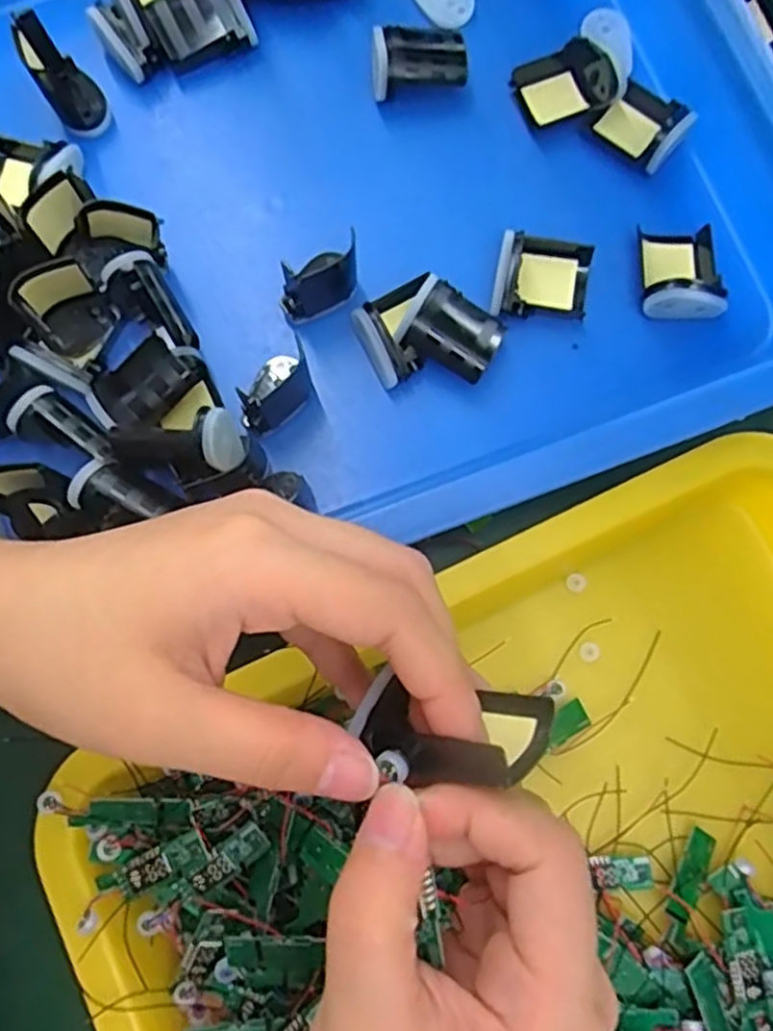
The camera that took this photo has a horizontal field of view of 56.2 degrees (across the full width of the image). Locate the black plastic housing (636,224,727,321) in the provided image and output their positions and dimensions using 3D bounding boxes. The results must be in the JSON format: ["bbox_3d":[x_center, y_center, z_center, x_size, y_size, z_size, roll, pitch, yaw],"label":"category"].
[{"bbox_3d":[0.129,-0.108,0.317,0.036,0.023,0.041,2,79,0],"label":"black plastic housing"}]

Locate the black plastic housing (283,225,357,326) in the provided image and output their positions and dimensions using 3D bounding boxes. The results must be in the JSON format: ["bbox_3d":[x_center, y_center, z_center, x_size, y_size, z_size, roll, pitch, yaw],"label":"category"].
[{"bbox_3d":[-0.028,-0.100,0.313,0.036,0.030,0.018,-22,80,-4],"label":"black plastic housing"}]

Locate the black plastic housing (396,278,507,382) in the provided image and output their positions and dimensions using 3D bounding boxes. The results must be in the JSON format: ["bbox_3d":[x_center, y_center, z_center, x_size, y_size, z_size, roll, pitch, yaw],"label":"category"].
[{"bbox_3d":[0.029,-0.077,0.310,0.039,0.029,0.035,29,81,5],"label":"black plastic housing"}]

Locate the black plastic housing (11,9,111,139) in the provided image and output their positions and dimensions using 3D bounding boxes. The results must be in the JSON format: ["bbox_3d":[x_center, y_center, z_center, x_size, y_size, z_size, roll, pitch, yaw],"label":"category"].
[{"bbox_3d":[-0.143,-0.194,0.323,0.023,0.044,0.033,-27,80,-5],"label":"black plastic housing"}]

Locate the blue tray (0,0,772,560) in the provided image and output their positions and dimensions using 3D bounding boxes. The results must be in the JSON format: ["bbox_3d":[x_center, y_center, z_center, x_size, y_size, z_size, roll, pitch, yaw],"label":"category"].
[{"bbox_3d":[-0.040,-0.150,0.316,0.458,0.044,0.337,-20,80,-4],"label":"blue tray"}]

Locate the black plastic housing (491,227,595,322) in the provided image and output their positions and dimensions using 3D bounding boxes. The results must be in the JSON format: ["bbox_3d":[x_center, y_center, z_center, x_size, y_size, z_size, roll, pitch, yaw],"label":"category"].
[{"bbox_3d":[0.069,-0.104,0.316,0.043,0.024,0.035,2,79,0],"label":"black plastic housing"}]

